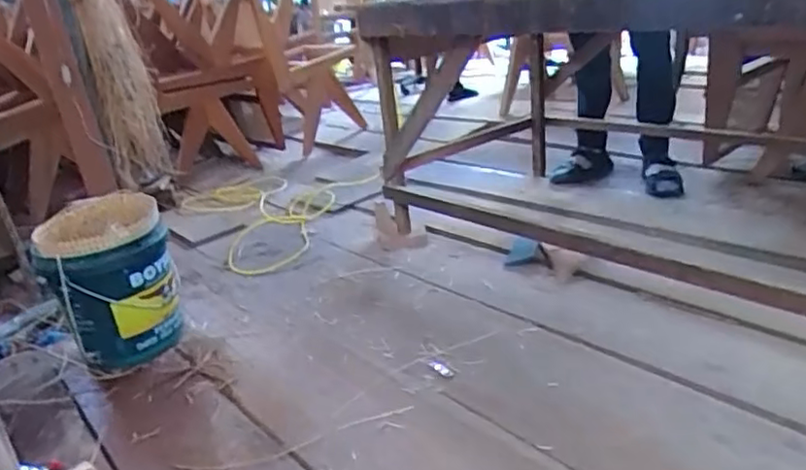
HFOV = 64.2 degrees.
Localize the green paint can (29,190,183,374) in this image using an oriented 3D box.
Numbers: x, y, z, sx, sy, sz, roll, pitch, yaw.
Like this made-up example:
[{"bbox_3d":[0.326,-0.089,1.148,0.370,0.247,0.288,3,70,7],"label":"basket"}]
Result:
[{"bbox_3d":[-0.724,0.129,1.632,0.289,0.365,0.263,-18,26,-22],"label":"green paint can"}]

